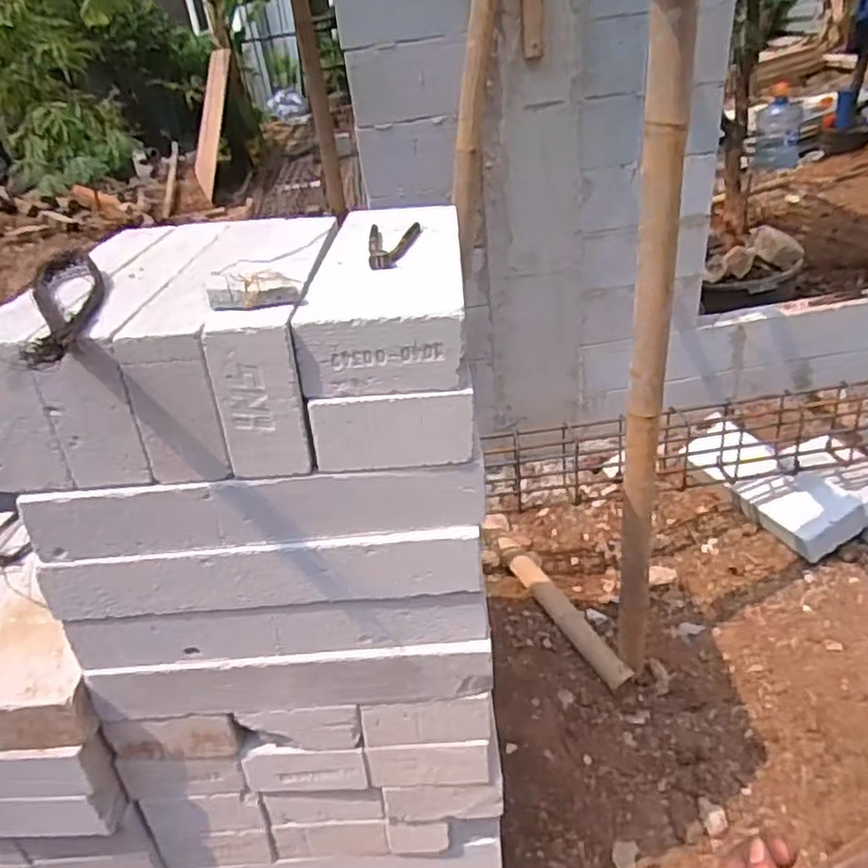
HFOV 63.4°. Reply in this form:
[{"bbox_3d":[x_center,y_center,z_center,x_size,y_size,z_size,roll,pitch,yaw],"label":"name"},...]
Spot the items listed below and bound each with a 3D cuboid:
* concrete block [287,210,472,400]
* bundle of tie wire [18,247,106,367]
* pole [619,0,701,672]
[{"bbox_3d":[-0.058,-0.228,1.016,0.192,0.094,0.521,-5,32,3],"label":"concrete block"},{"bbox_3d":[-0.443,-0.168,0.852,0.077,0.036,0.440,-19,34,-18],"label":"bundle of tie wire"},{"bbox_3d":[0.436,-0.086,1.434,0.080,1.532,0.074,0,33,10],"label":"pole"}]

